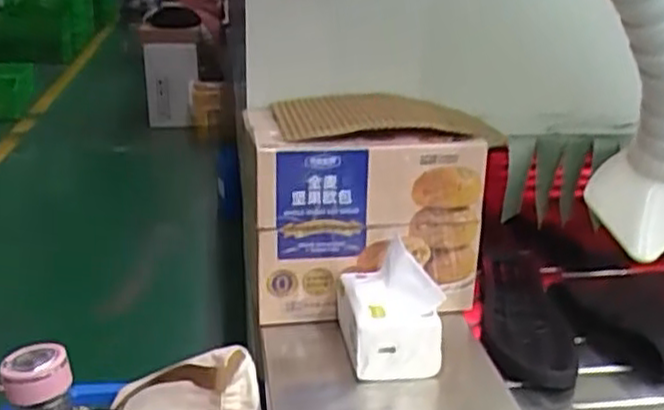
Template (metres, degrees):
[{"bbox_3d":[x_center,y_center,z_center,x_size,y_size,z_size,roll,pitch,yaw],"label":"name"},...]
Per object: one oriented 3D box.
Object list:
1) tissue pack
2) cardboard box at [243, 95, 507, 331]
[{"bbox_3d":[0.061,0.106,0.796,0.096,0.117,0.122,-1,23,-8],"label":"tissue pack"},{"bbox_3d":[0.048,-0.001,0.902,0.294,0.219,0.153,-2,23,-10],"label":"cardboard box"}]

